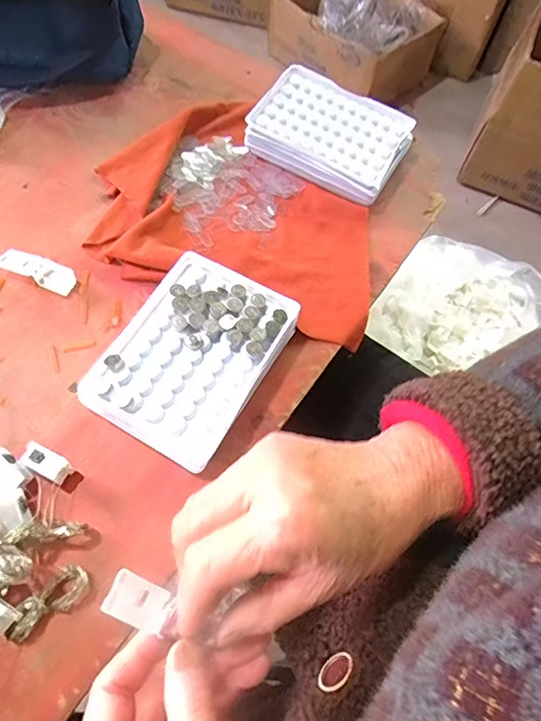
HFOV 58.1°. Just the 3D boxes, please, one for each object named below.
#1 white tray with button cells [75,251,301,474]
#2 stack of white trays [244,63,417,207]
[{"bbox_3d":[-0.052,-0.004,0.333,0.097,0.029,0.133,28,64,10],"label":"white tray with button cells"},{"bbox_3d":[0.053,-0.204,0.442,0.132,0.034,0.094,29,65,11],"label":"stack of white trays"}]

